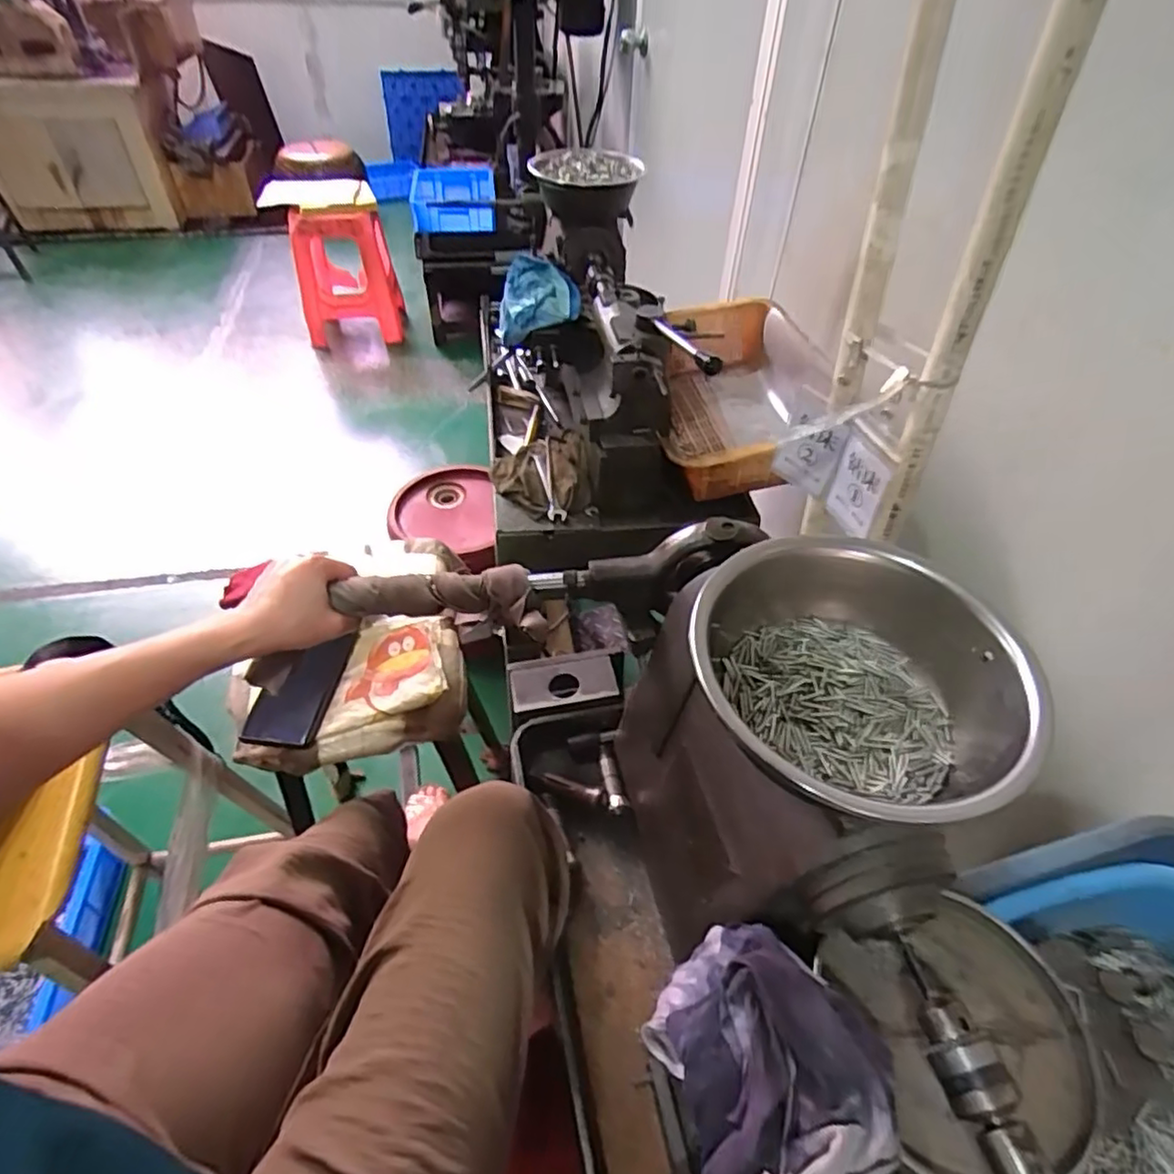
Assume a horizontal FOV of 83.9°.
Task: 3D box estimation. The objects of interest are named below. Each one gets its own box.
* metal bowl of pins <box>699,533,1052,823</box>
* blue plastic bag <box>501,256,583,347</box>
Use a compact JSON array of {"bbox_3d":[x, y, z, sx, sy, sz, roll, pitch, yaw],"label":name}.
[{"bbox_3d":[0.150,0.054,0.373,0.180,0.063,0.179,0,47,0],"label":"metal bowl of pins"},{"bbox_3d":[-0.069,-0.422,0.964,0.114,0.074,0.122,3,47,2],"label":"blue plastic bag"}]

